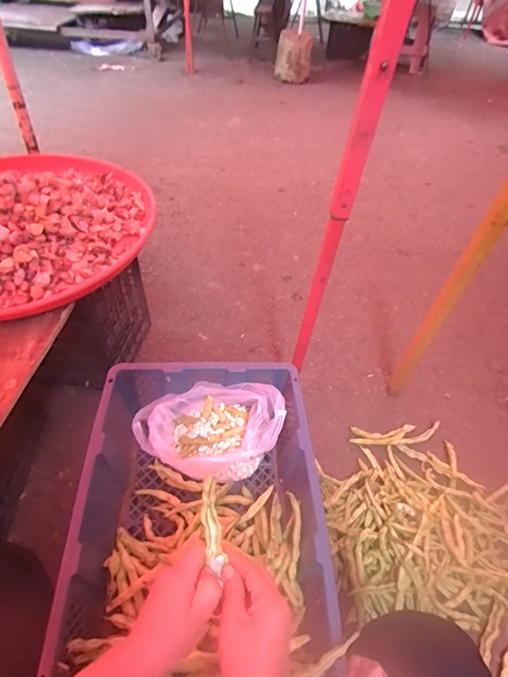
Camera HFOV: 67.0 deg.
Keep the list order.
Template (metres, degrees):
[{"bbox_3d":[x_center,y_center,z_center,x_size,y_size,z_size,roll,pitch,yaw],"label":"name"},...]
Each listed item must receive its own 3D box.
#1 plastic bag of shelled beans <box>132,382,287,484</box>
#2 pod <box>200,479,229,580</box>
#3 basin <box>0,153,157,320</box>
[{"bbox_3d":[-0.088,0.172,0.725,0.276,0.092,0.155,2,50,0],"label":"plastic bag of shelled beans"},{"bbox_3d":[-0.045,0.191,0.397,0.018,0.109,0.015,-4,17,-6],"label":"pod"},{"bbox_3d":[-0.518,-0.277,0.827,0.554,0.127,0.576,1,50,-1],"label":"basin"}]

